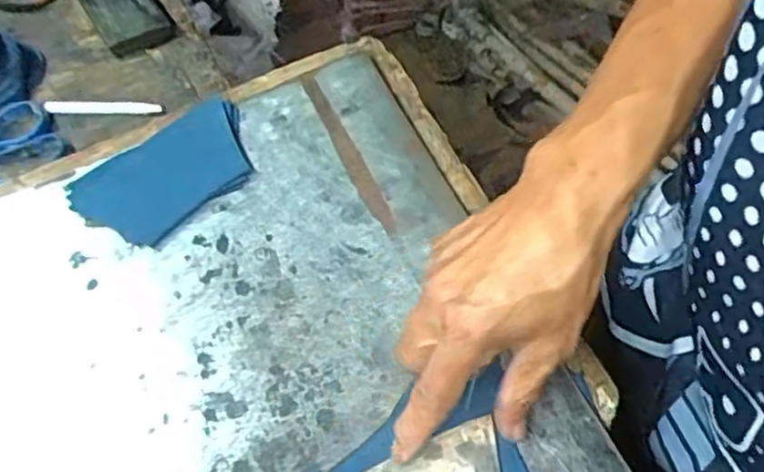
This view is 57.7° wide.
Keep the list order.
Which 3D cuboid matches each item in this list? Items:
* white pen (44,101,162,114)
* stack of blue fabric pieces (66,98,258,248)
[{"bbox_3d":[-0.212,-0.098,0.525,0.087,0.007,0.009,2,59,-1],"label":"white pen"},{"bbox_3d":[-0.141,-0.040,0.459,0.118,0.013,0.070,-30,65,-19],"label":"stack of blue fabric pieces"}]

